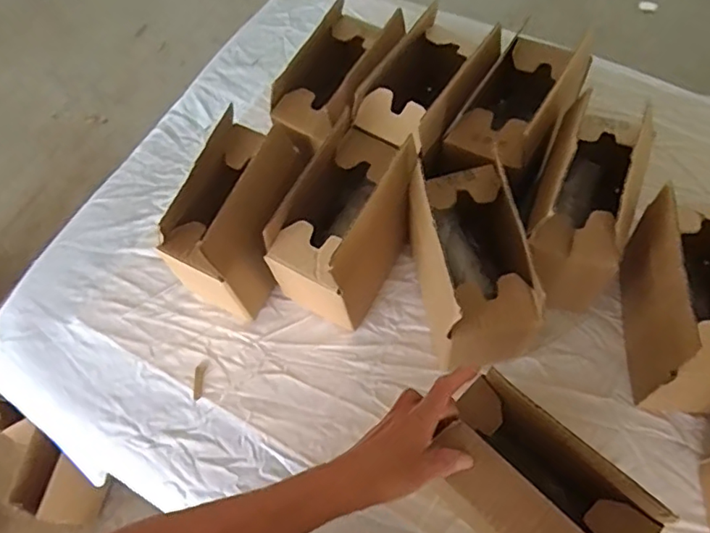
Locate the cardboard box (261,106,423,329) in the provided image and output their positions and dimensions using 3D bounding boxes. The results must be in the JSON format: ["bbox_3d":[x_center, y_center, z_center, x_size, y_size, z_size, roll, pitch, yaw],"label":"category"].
[{"bbox_3d":[0.001,-0.050,0.626,0.105,0.155,0.191,23,69,16],"label":"cardboard box"}]

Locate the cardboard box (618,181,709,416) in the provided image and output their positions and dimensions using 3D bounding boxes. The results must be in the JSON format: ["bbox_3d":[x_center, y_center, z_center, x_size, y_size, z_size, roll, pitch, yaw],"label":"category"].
[{"bbox_3d":[0.328,0.037,0.547,0.099,0.154,0.178,1,64,7],"label":"cardboard box"}]

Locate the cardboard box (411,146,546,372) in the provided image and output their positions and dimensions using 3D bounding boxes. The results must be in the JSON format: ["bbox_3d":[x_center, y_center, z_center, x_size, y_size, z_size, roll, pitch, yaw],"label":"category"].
[{"bbox_3d":[0.120,0.002,0.592,0.105,0.155,0.199,-6,64,3],"label":"cardboard box"}]

